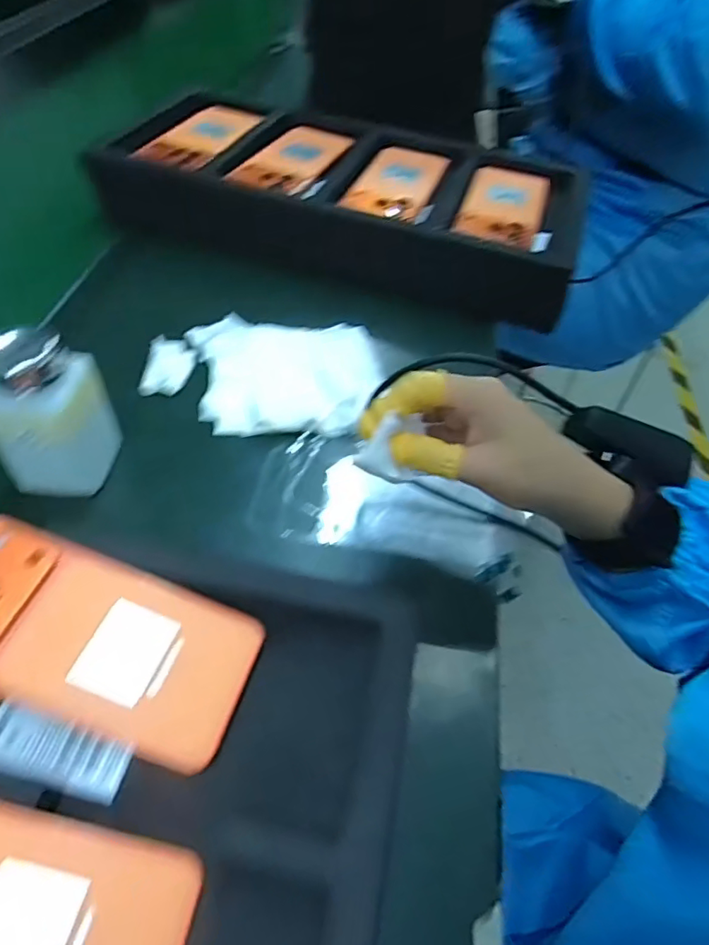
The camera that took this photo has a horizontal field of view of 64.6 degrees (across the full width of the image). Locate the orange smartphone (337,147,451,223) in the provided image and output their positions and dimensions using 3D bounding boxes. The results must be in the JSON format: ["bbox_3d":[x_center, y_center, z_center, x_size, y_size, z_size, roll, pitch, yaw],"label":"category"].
[{"bbox_3d":[0.045,-0.304,0.590,0.080,0.013,0.164,18,52,11],"label":"orange smartphone"}]

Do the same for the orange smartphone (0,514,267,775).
[{"bbox_3d":[-0.132,0.083,0.284,0.158,0.012,0.078,23,52,-3],"label":"orange smartphone"}]

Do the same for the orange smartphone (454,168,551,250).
[{"bbox_3d":[0.153,-0.273,0.574,0.081,0.010,0.157,15,52,9],"label":"orange smartphone"}]

